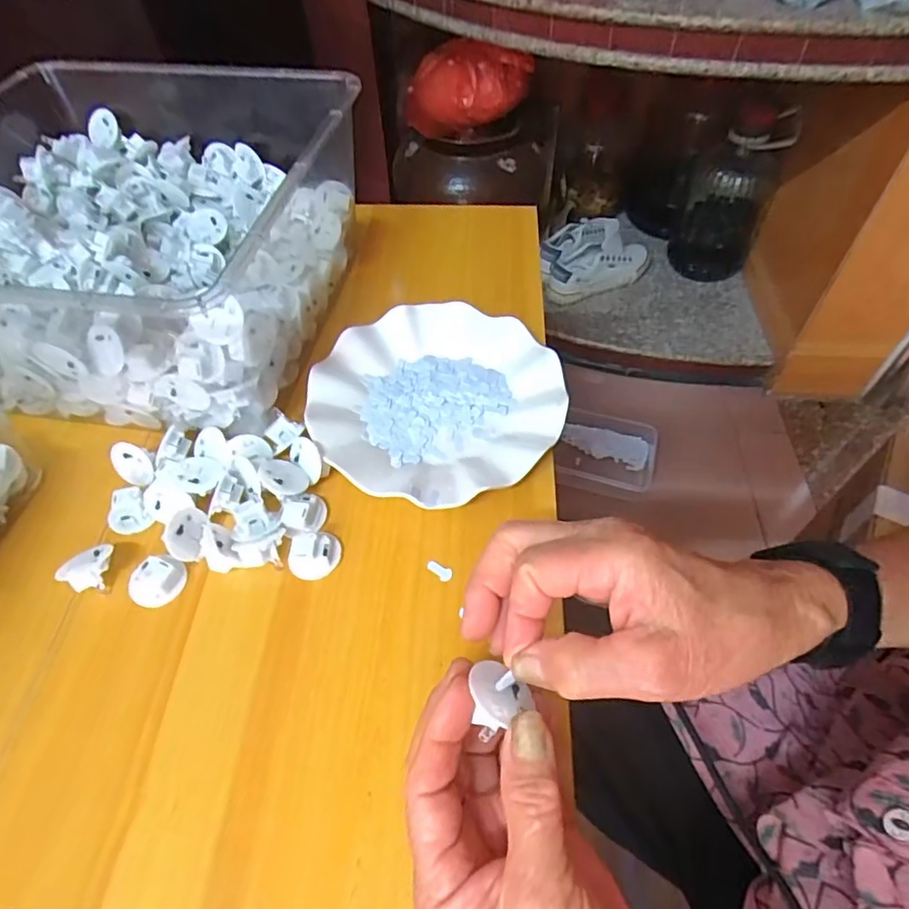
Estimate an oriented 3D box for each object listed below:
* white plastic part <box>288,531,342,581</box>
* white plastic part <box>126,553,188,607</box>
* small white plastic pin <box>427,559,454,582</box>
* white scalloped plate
[{"bbox_3d":[-0.086,0.061,0.354,0.031,0.016,0.026,-22,56,-14],"label":"white plastic part"},{"bbox_3d":[-0.181,0.077,0.349,0.027,0.014,0.029,-1,54,1],"label":"white plastic part"},{"bbox_3d":[-0.009,0.071,0.356,0.018,0.004,0.009,32,61,23],"label":"small white plastic pin"},{"bbox_3d":[-0.012,-0.041,0.422,0.177,0.021,0.176,-1,54,1],"label":"white scalloped plate"}]

